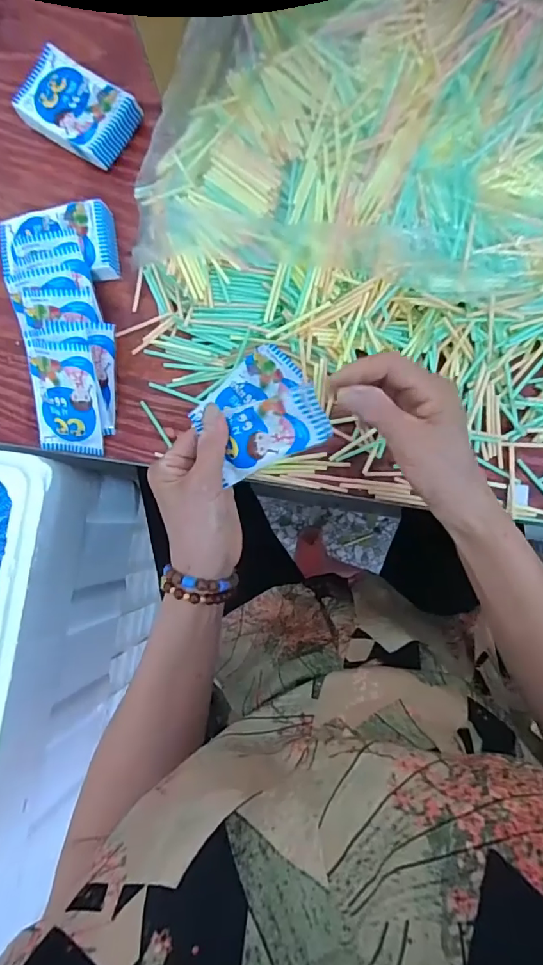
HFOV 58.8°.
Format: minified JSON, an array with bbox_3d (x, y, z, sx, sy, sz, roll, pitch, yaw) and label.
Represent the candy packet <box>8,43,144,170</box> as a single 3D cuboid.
[{"bbox_3d":[-0.196,-0.371,0.481,0.112,0.029,0.075,36,91,8],"label":"candy packet"}]

